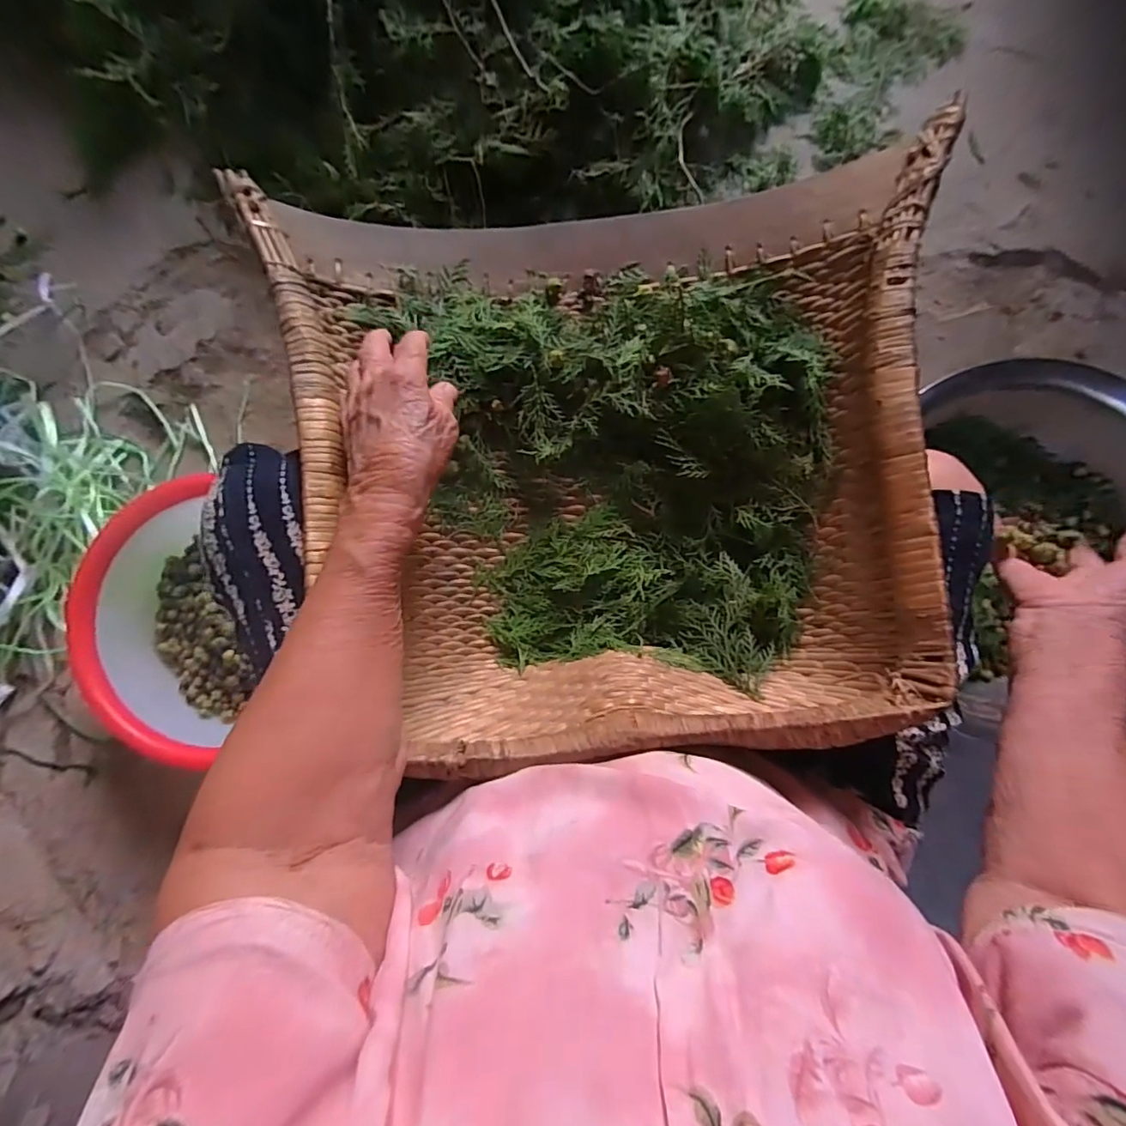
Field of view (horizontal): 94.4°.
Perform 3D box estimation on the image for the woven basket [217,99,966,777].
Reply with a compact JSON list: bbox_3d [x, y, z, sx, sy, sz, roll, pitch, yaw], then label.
[{"bbox_3d":[0.023,-0.086,0.375,0.463,0.137,0.405,-3,88,0],"label":"woven basket"}]

